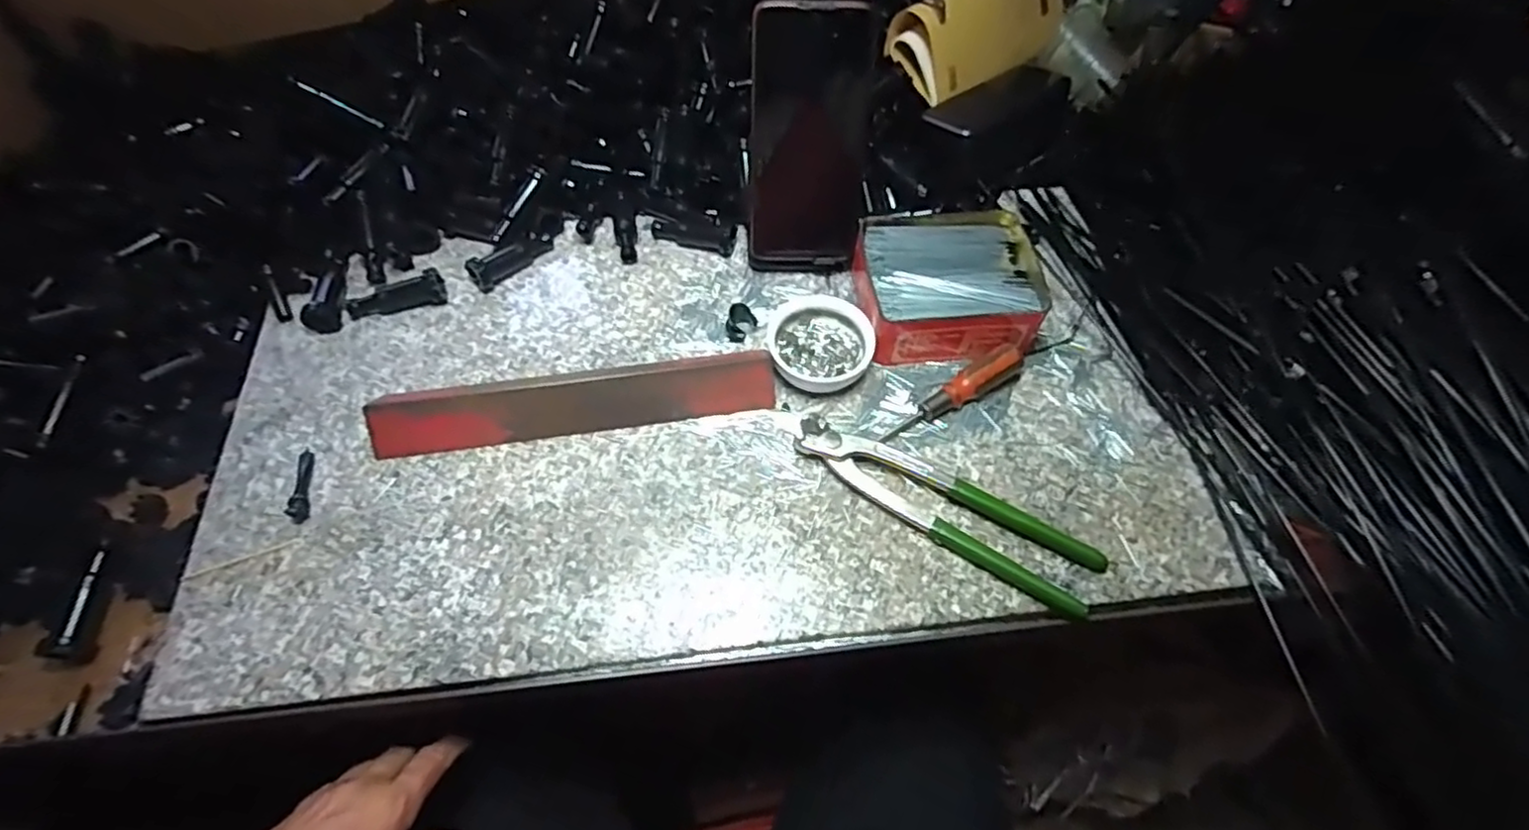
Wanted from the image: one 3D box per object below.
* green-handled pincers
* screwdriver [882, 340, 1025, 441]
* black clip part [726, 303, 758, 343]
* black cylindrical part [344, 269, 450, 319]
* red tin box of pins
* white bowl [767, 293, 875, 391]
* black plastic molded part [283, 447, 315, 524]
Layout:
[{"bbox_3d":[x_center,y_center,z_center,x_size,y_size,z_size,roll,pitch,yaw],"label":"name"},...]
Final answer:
[{"bbox_3d":[0.111,0.053,0.427,0.192,0.016,0.045,30,63,16],"label":"green-handled pincers"},{"bbox_3d":[0.128,-0.013,0.463,0.111,0.023,0.022,-32,64,-18],"label":"screwdriver"},{"bbox_3d":[-0.017,-0.067,0.493,0.015,0.026,0.021,29,62,15],"label":"black clip part"},{"bbox_3d":[-0.265,-0.087,0.500,0.067,0.019,0.019,-11,60,-7],"label":"black cylindrical part"},{"bbox_3d":[0.131,-0.092,0.499,0.127,0.042,0.110,-1,59,-2],"label":"red tin box of pins"},{"bbox_3d":[0.039,-0.048,0.481,0.070,0.021,0.069,0,59,-1],"label":"white bowl"},{"bbox_3d":[-0.286,0.042,0.428,0.013,0.007,0.052,-10,59,-7],"label":"black plastic molded part"}]

